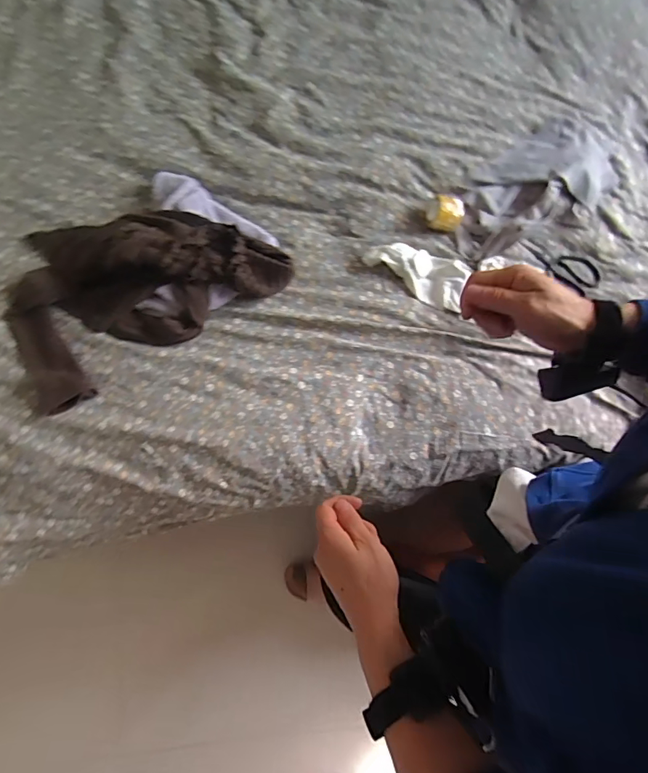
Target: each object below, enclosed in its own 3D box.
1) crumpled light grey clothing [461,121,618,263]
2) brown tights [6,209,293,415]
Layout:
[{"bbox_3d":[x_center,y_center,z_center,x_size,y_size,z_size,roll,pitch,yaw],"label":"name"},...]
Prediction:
[{"bbox_3d":[0.424,-0.411,0.927,0.370,0.058,0.190,-36,79,-8],"label":"crumpled light grey clothing"},{"bbox_3d":[-0.366,-0.227,0.843,0.501,0.110,0.343,-32,79,-7],"label":"brown tights"}]

